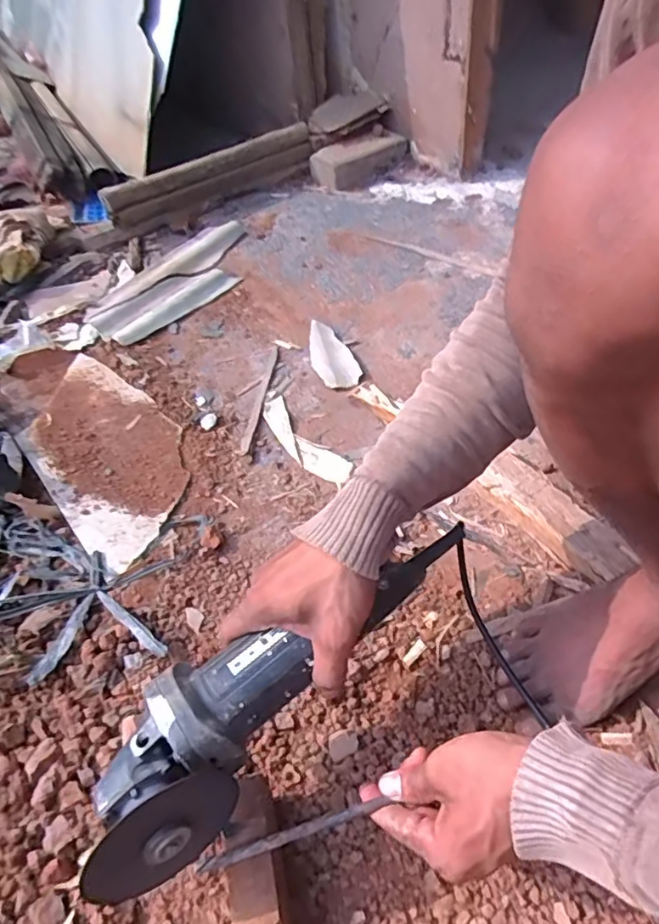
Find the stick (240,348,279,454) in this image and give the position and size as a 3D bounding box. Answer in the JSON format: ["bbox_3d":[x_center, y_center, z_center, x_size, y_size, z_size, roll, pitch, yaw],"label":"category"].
[{"bbox_3d":[-0.096,-0.098,0.811,0.015,0.007,0.219,4,48,8],"label":"stick"}]

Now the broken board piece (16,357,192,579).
[{"bbox_3d":[-0.306,-0.024,0.768,0.180,0.010,0.395,-33,53,-24],"label":"broken board piece"}]

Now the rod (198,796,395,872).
[{"bbox_3d":[-0.026,0.256,0.386,0.129,0.007,0.010,-21,48,0],"label":"rod"}]

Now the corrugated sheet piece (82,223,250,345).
[{"bbox_3d":[-0.280,-0.344,1.053,0.189,0.028,0.379,33,57,29],"label":"corrugated sheet piece"}]

